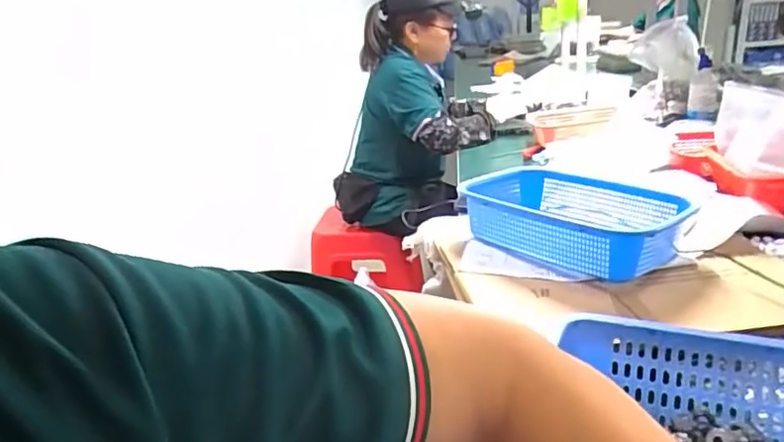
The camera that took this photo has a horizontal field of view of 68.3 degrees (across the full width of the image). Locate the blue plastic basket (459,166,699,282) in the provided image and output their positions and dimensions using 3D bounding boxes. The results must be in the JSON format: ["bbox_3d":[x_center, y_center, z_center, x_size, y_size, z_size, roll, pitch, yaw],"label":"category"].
[{"bbox_3d":[0.249,-0.001,0.789,0.186,0.078,0.282,-23,28,-39],"label":"blue plastic basket"}]

